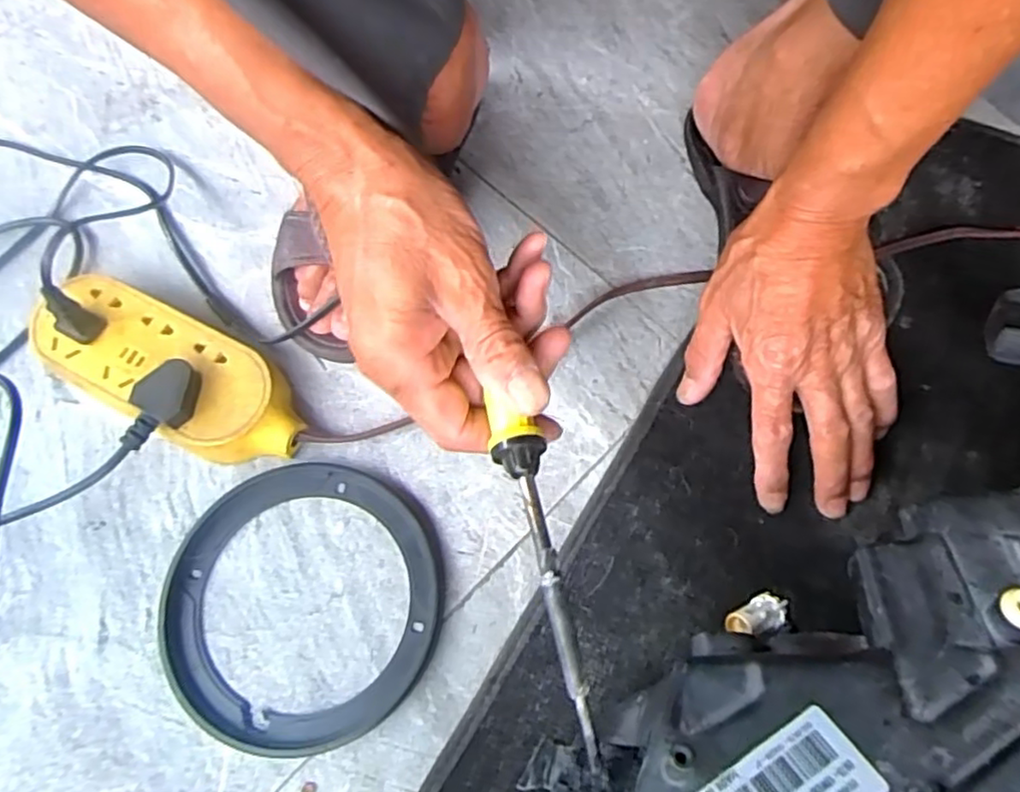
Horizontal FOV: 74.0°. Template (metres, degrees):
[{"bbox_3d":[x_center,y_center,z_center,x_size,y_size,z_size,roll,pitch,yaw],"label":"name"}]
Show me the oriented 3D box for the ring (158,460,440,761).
[{"bbox_3d":[-0.119,0.119,0.392,0.156,0.013,0.157,-1,70,2],"label":"ring"}]

